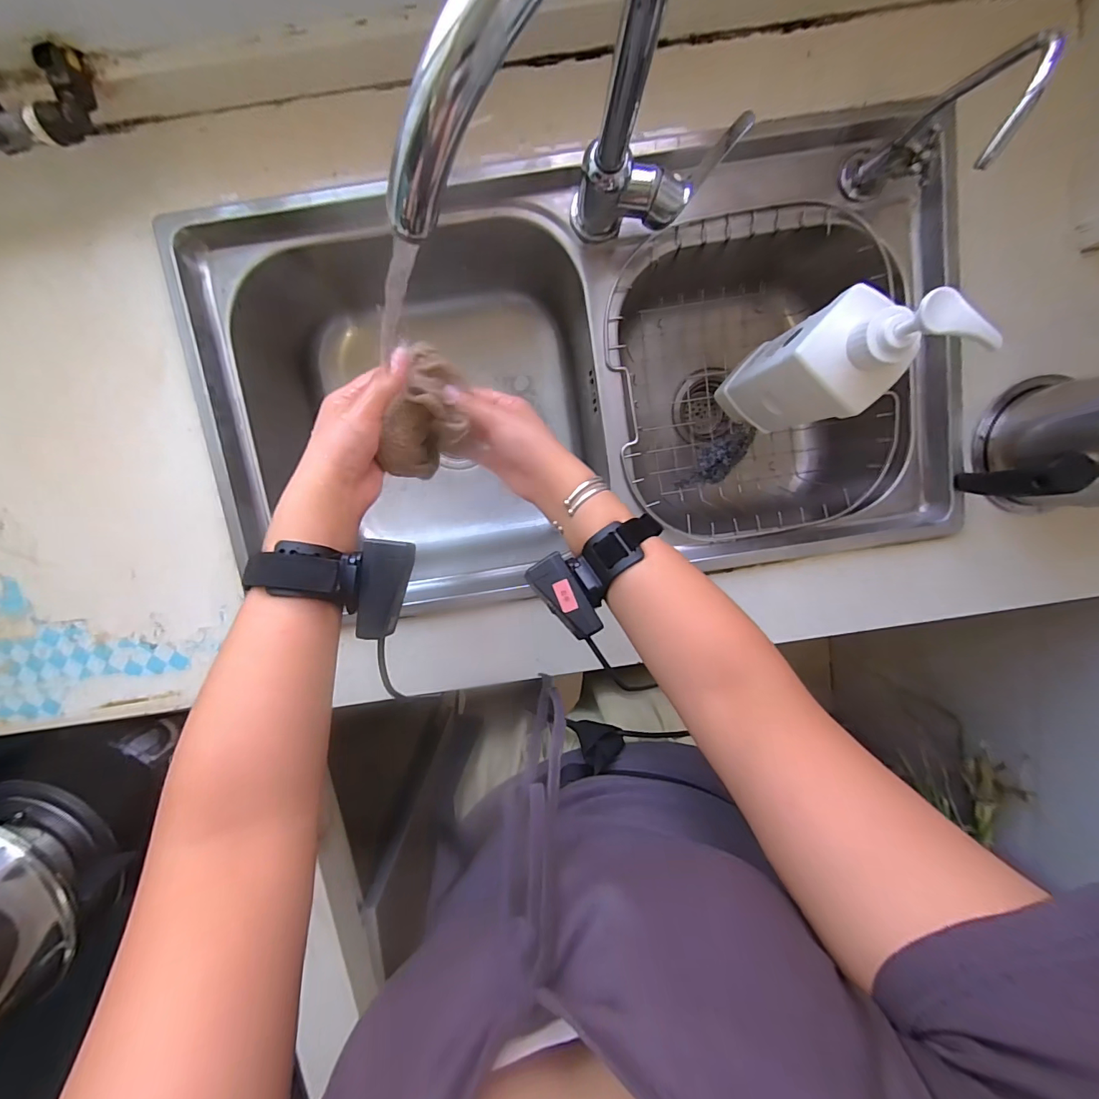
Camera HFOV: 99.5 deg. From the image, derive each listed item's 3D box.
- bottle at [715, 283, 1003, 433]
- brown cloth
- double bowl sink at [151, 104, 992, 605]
[{"bbox_3d":[0.247,-0.165,0.419,0.082,0.258,0.087,-33,98,4],"label":"bottle"},{"bbox_3d":[-0.098,-0.113,0.397,0.056,0.067,0.107,15,97,-4],"label":"brown cloth"},{"bbox_3d":[0.028,-0.177,0.566,0.740,0.244,0.407,-9,99,1],"label":"double bowl sink"}]

